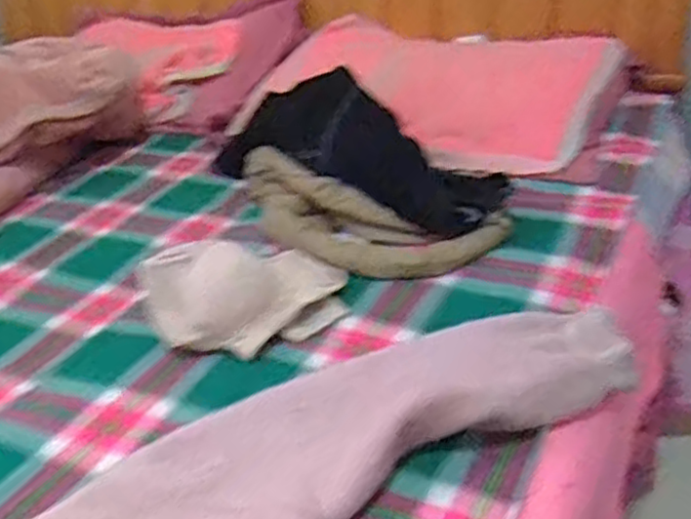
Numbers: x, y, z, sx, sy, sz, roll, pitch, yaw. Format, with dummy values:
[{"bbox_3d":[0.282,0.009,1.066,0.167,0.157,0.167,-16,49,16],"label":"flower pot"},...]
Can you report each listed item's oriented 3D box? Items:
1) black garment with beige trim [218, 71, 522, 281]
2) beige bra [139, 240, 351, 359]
[{"bbox_3d":[-0.012,-0.169,1.062,0.301,0.161,0.552,-21,34,-21],"label":"black garment with beige trim"},{"bbox_3d":[-0.123,0.041,0.816,0.235,0.088,0.135,-5,31,3],"label":"beige bra"}]

